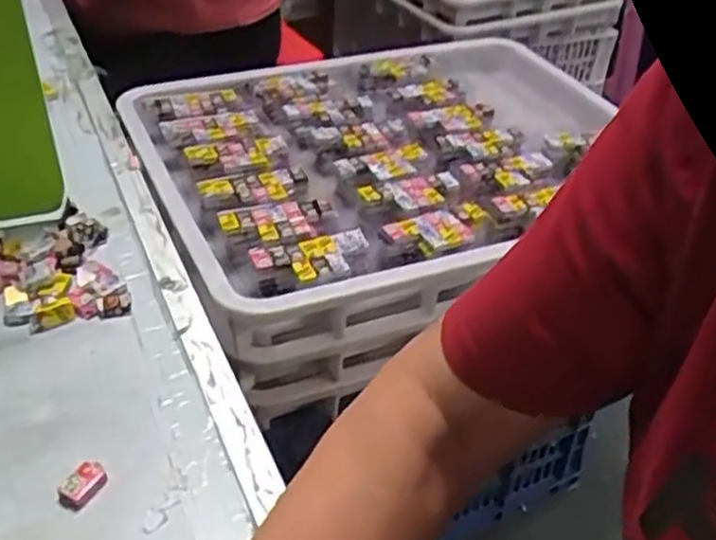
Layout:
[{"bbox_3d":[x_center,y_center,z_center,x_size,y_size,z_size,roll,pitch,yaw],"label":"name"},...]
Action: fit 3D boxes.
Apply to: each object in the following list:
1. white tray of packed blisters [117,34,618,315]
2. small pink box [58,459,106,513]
[{"bbox_3d":[0.049,-0.161,0.985,0.603,0.079,0.575,-12,41,-19],"label":"white tray of packed blisters"},{"bbox_3d":[-0.164,0.128,0.449,0.020,0.007,0.032,15,40,15],"label":"small pink box"}]

